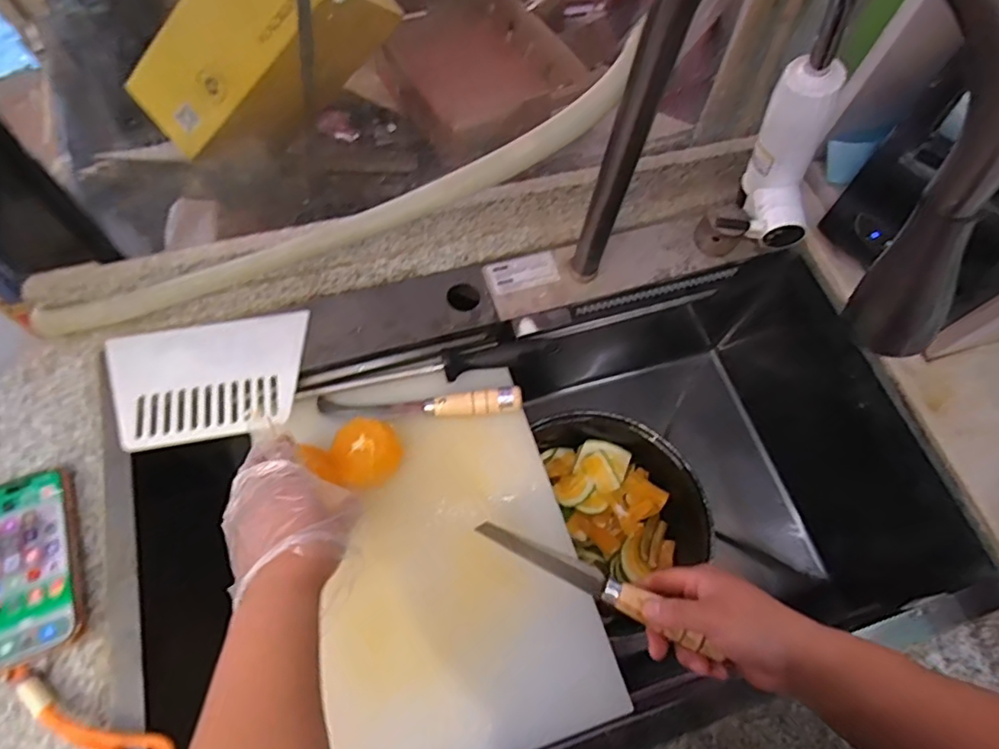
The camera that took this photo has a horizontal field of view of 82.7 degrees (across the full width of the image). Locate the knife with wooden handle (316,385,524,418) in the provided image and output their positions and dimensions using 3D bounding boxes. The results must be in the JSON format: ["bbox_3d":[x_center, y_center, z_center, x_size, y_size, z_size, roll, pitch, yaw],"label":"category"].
[{"bbox_3d":[-0.081,0.031,0.573,0.206,0.029,0.027,-4,64,11],"label":"knife with wooden handle"}]

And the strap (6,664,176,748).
[{"bbox_3d":[-0.297,0.250,0.406,0.134,0.018,0.026,23,66,8],"label":"strap"}]

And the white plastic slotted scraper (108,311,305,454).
[{"bbox_3d":[-0.269,0.005,0.526,0.174,0.018,0.112,-8,66,-7],"label":"white plastic slotted scraper"}]

